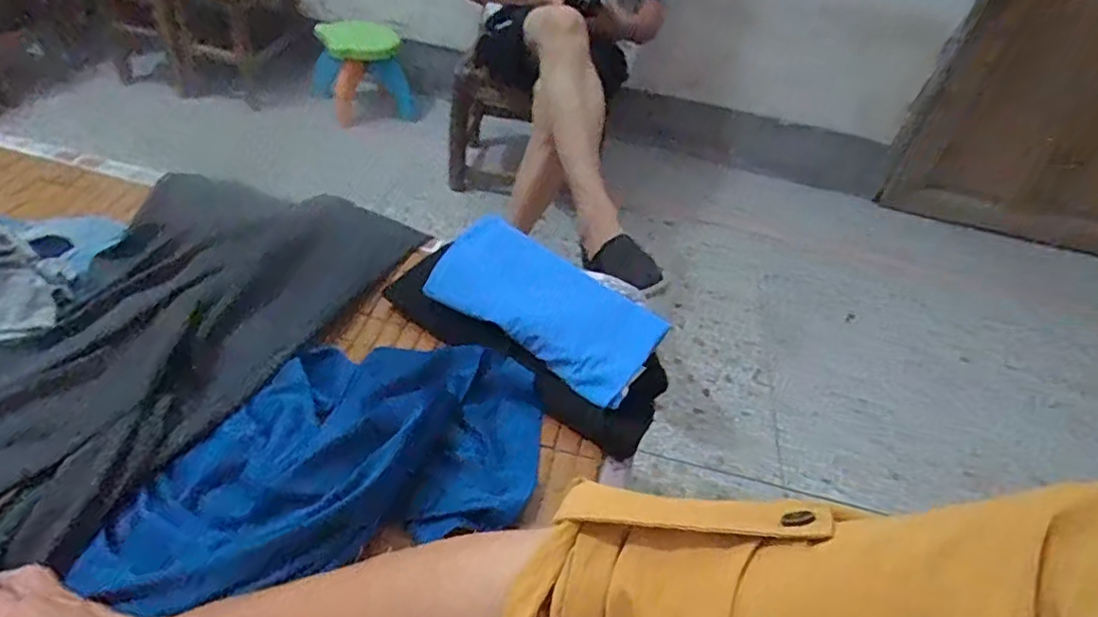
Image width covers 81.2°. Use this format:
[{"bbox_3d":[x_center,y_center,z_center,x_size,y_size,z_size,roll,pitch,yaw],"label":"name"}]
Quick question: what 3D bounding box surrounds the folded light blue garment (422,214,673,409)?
[{"bbox_3d":[0.003,-0.007,0.663,0.226,0.027,0.126,36,53,8],"label":"folded light blue garment"}]

